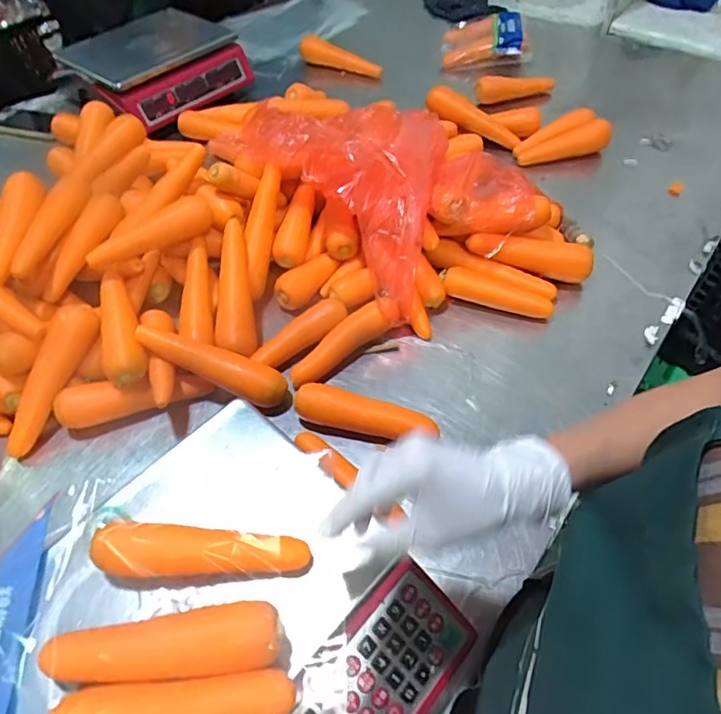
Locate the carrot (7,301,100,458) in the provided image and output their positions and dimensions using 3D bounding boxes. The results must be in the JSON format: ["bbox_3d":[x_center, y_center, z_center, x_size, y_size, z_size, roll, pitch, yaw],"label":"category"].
[{"bbox_3d":[-0.358,0.024,0.609,0.048,0.038,0.182,23,86,16],"label":"carrot"}]

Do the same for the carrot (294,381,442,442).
[{"bbox_3d":[0.005,0.065,0.617,0.165,0.039,0.039,10,53,9],"label":"carrot"}]

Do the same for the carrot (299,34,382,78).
[{"bbox_3d":[-0.040,-0.647,1.142,0.197,0.041,0.040,19,55,16],"label":"carrot"}]

